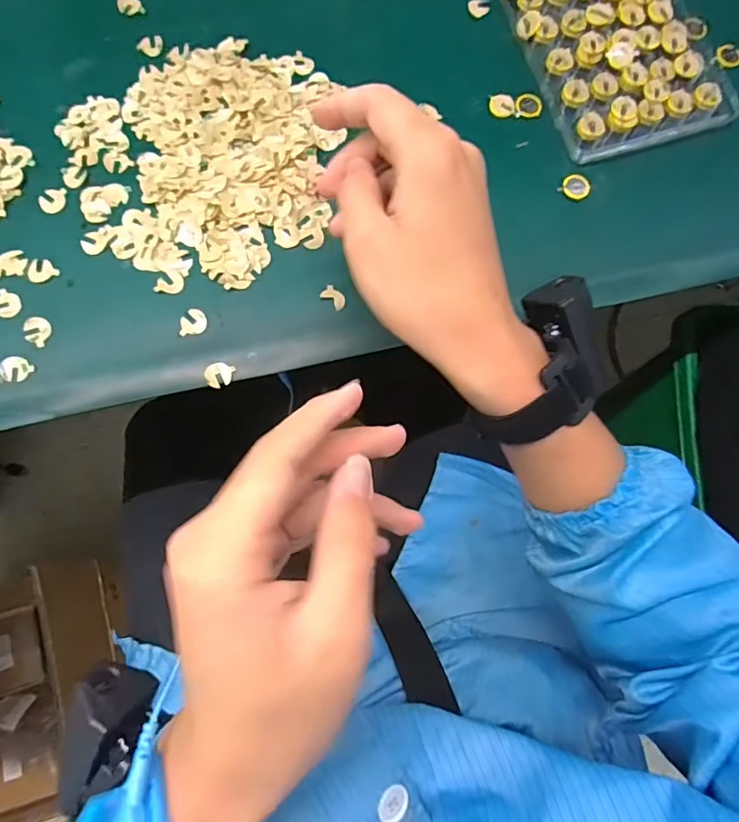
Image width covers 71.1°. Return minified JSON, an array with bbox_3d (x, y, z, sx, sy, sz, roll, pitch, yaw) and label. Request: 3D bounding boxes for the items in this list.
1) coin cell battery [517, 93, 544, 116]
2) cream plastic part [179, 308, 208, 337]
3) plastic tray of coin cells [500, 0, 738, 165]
[{"bbox_3d":[0.127,-0.242,0.409,0.021,0.004,0.018,7,89,11],"label":"coin cell battery"},{"bbox_3d":[-0.124,-0.063,0.360,0.019,0.004,0.018,-10,77,-5],"label":"cream plastic part"},{"bbox_3d":[0.200,-0.292,0.412,0.151,0.017,0.169,-18,81,-4],"label":"plastic tray of coin cells"}]

